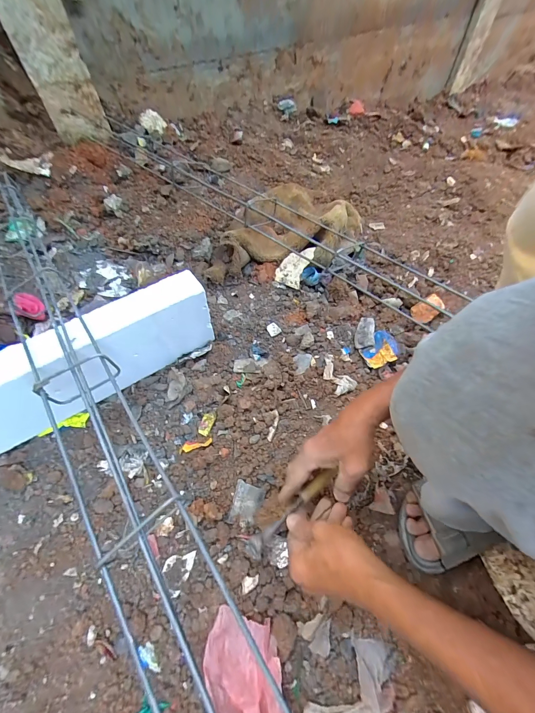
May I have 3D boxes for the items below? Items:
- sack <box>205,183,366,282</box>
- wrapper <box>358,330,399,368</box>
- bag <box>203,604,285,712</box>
[{"bbox_3d":[0.035,-0.471,0.979,0.529,0.126,0.432,-14,58,-9],"label":"sack"},{"bbox_3d":[0.294,-0.020,0.746,0.085,0.044,0.111,38,64,22],"label":"wrapper"},{"bbox_3d":[-0.036,0.483,0.441,0.113,0.056,0.165,-9,57,-6],"label":"bag"}]

